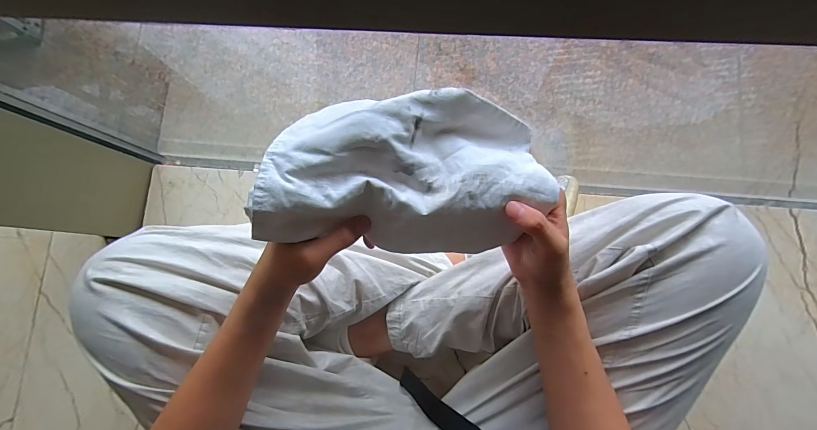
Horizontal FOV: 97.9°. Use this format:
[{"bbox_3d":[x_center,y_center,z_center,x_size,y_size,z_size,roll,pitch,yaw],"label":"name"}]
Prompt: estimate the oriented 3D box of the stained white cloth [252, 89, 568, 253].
[{"bbox_3d":[0.007,-0.032,0.308,0.233,0.101,0.127,0,82,4],"label":"stained white cloth"}]

